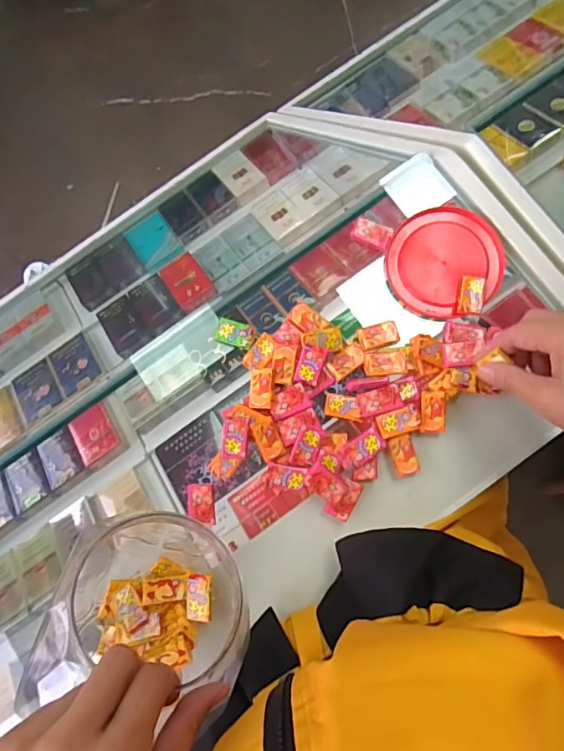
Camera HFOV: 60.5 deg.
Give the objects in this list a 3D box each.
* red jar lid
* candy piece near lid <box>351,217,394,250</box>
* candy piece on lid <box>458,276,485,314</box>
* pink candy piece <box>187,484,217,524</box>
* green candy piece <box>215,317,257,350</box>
[{"bbox_3d":[0.148,-0.103,0.443,0.101,0.011,0.099,0,82,3],"label":"red jar lid"},{"bbox_3d":[0.083,-0.132,0.445,0.035,0.008,0.020,17,83,5],"label":"candy piece near lid"},{"bbox_3d":[0.168,-0.071,0.427,0.020,0.009,0.034,11,83,4],"label":"candy piece on lid"},{"bbox_3d":[-0.070,0.112,0.419,0.023,0.005,0.035,-2,81,-18],"label":"pink candy piece"},{"bbox_3d":[-0.042,-0.038,0.439,0.035,0.004,0.022,19,83,5],"label":"green candy piece"}]

